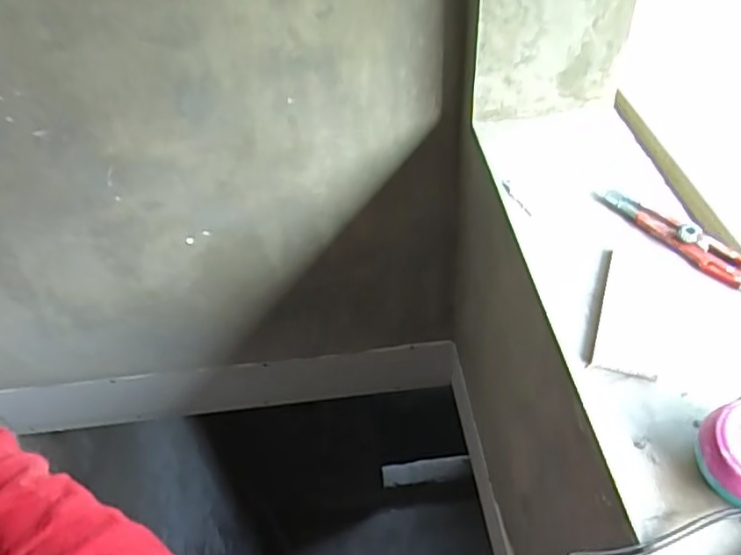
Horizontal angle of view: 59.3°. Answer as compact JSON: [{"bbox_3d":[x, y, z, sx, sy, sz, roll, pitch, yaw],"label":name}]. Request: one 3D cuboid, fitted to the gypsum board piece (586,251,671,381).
[{"bbox_3d":[0.238,0.028,0.597,0.059,0.009,0.150,15,48,15],"label":"gypsum board piece"}]

